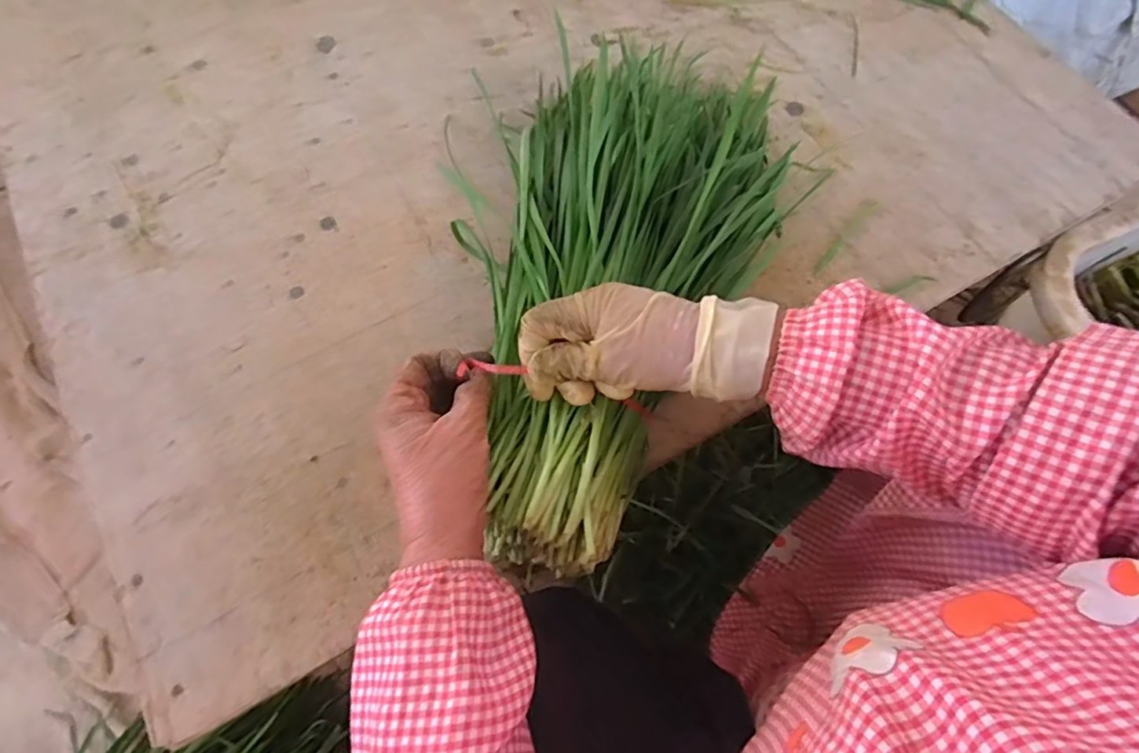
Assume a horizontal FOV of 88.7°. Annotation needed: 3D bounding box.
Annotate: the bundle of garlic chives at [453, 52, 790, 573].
[{"bbox_3d":[0.039,-0.101,0.439,0.212,0.073,0.467,18,67,7],"label":"bundle of garlic chives"}]

